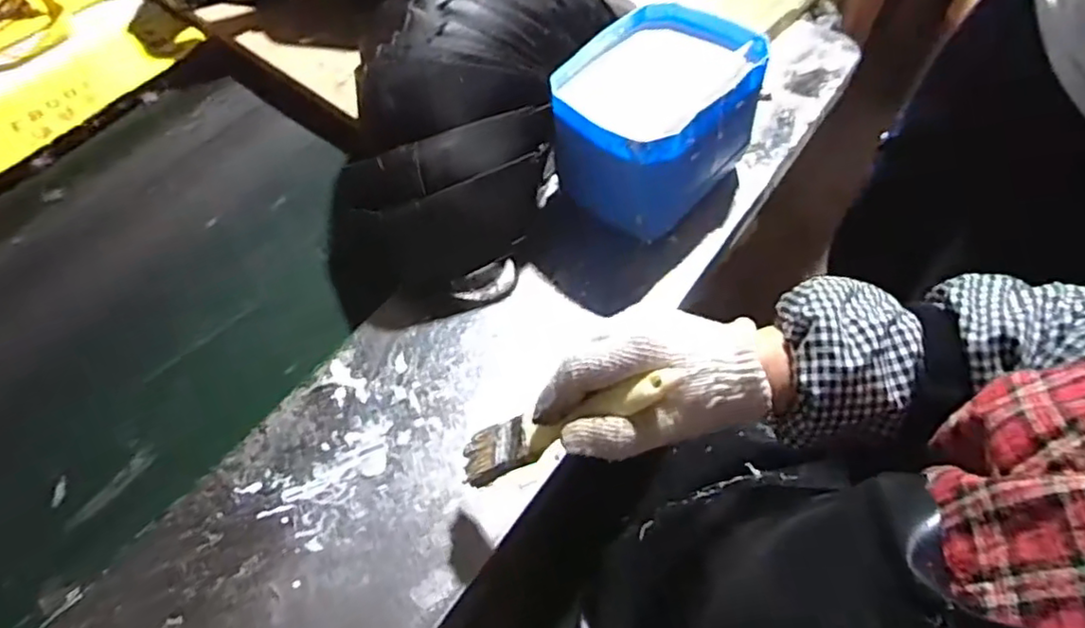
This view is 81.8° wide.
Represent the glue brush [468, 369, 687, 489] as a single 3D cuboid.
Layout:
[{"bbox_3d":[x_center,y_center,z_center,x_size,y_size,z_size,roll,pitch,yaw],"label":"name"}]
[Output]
[{"bbox_3d":[0.008,0.066,0.375,0.012,0.170,0.034,25,48,-37],"label":"glue brush"}]

